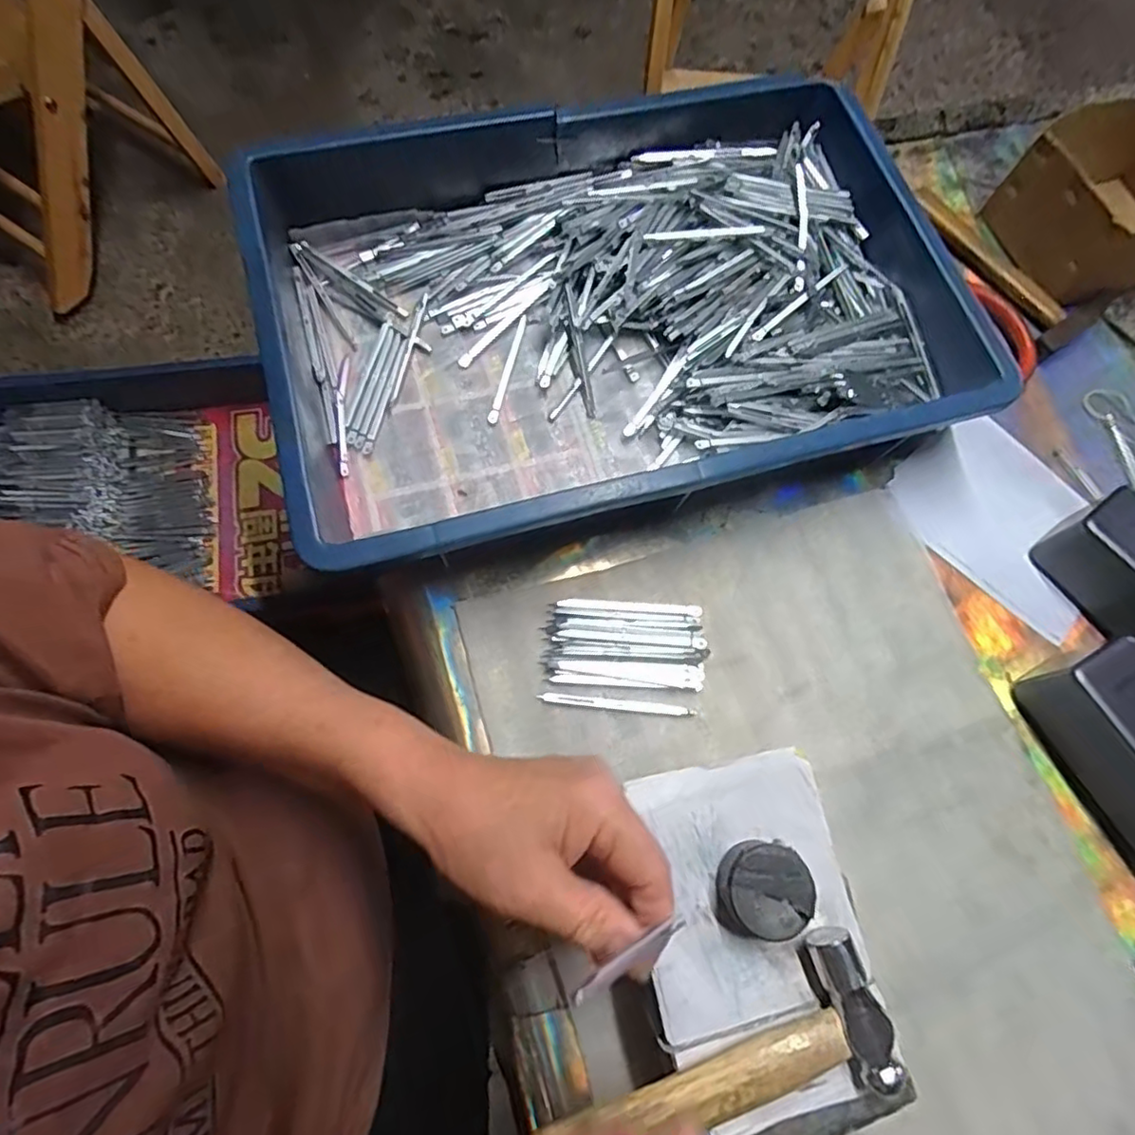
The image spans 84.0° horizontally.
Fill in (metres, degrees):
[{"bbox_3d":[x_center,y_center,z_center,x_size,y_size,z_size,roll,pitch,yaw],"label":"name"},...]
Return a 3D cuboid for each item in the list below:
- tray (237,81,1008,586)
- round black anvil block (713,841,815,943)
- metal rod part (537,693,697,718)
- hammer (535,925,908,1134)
[{"bbox_3d":[0.034,-0.167,0.416,0.425,0.085,0.281,-15,73,-9],"label":"tray"},{"bbox_3d":[0.088,0.145,0.284,0.039,0.018,0.040,1,71,-4],"label":"round black anvil block"},{"bbox_3d":[0.030,0.082,0.374,0.091,0.008,0.007,6,71,-2],"label":"metal rod part"},{"bbox_3d":[0.062,0.213,0.261,0.151,0.018,0.056,-21,74,-11],"label":"hammer"}]

